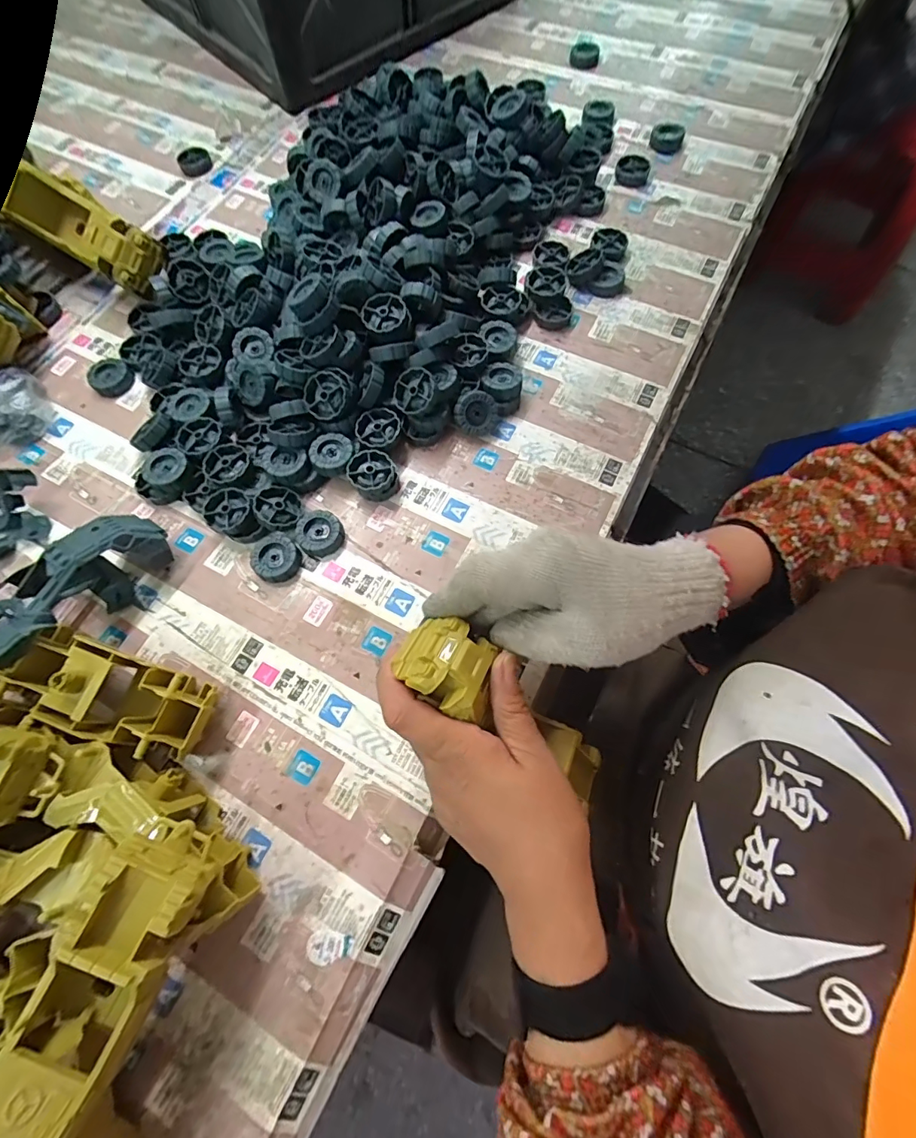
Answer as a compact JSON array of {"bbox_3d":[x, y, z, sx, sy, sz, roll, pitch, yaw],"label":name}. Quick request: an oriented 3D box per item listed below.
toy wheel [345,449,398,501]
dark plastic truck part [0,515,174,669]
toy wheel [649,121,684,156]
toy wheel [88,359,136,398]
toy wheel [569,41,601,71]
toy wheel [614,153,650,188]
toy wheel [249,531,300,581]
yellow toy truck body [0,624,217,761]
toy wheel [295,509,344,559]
[{"bbox_3d":[-0.074,-0.082,0.416,0.041,0.024,0.040,-1,71,2],"label":"toy wheel"},{"bbox_3d":[-0.290,0.009,0.364,0.064,0.069,0.130,38,76,14],"label":"dark plastic truck part"},{"bbox_3d":[0.229,-0.474,0.522,0.034,0.016,0.034,-1,71,2],"label":"toy wheel"},{"bbox_3d":[-0.345,-0.191,0.473,0.039,0.015,0.039,-1,71,2],"label":"toy wheel"},{"bbox_3d":[0.153,-0.619,0.572,0.036,0.013,0.042,11,72,6],"label":"toy wheel"},{"bbox_3d":[0.190,-0.435,0.518,0.035,0.010,0.040,27,74,11],"label":"toy wheel"},{"bbox_3d":[-0.152,-0.009,0.395,0.038,0.013,0.039,-1,71,2],"label":"toy wheel"},{"bbox_3d":[-0.255,0.087,0.343,0.168,0.052,0.062,19,73,9],"label":"yellow toy truck body"},{"bbox_3d":[-0.117,-0.030,0.403,0.038,0.015,0.038,-1,71,2],"label":"toy wheel"}]

